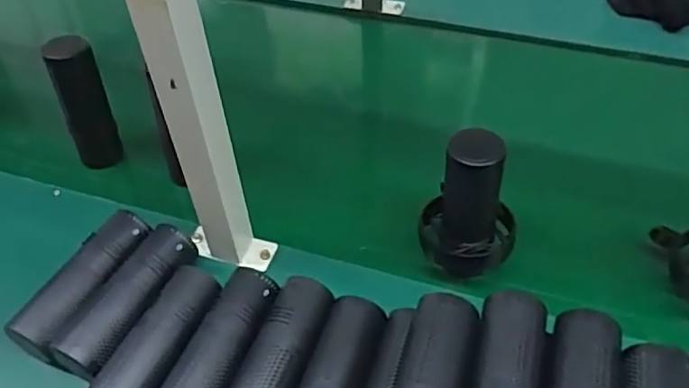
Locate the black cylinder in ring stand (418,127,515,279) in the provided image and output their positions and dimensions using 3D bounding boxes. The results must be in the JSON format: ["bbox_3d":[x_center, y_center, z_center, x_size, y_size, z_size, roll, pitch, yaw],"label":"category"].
[{"bbox_3d":[0.128,0.008,0.606,0.092,0.146,0.075,7,49,9],"label":"black cylinder in ring stand"}]

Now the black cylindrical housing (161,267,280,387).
[{"bbox_3d":[-0.118,0.149,0.569,0.062,0.056,0.162,10,49,12],"label":"black cylindrical housing"}]

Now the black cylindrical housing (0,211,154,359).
[{"bbox_3d":[-0.266,0.091,0.625,0.056,0.045,0.165,18,52,18],"label":"black cylindrical housing"}]

